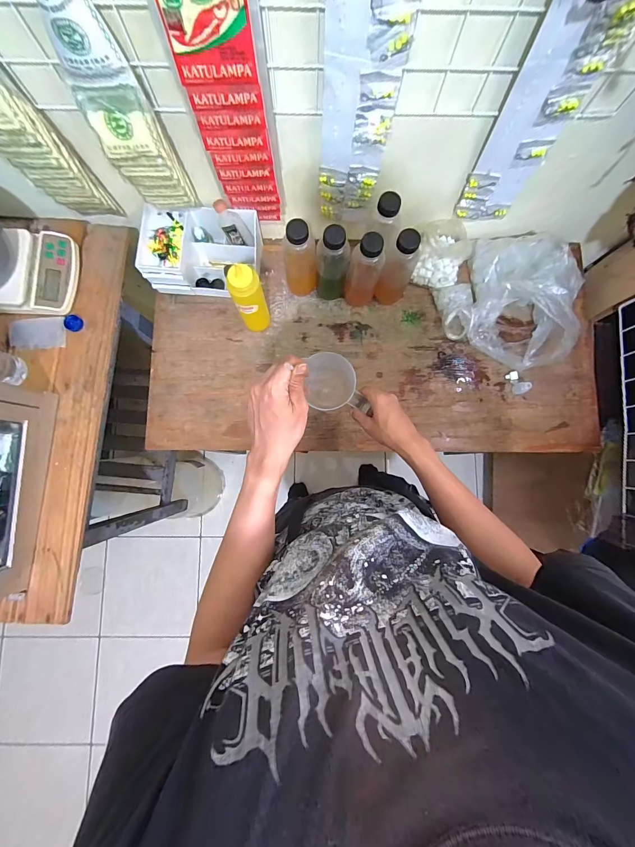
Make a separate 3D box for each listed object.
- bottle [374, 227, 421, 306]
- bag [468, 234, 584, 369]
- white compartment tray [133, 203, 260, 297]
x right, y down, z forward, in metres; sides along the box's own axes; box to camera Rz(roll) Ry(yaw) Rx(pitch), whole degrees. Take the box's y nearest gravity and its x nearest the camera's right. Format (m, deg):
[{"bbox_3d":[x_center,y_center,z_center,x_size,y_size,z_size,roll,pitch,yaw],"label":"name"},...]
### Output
[{"bbox_3d":[0.160,-0.301,0.668,0.055,0.185,0.055,33,84,3],"label":"bottle"},{"bbox_3d":[0.425,-0.267,0.696,0.227,0.136,0.242,22,83,2],"label":"bag"},{"bbox_3d":[-0.243,-0.368,0.716,0.236,0.102,0.153,0,83,-1],"label":"white compartment tray"}]

